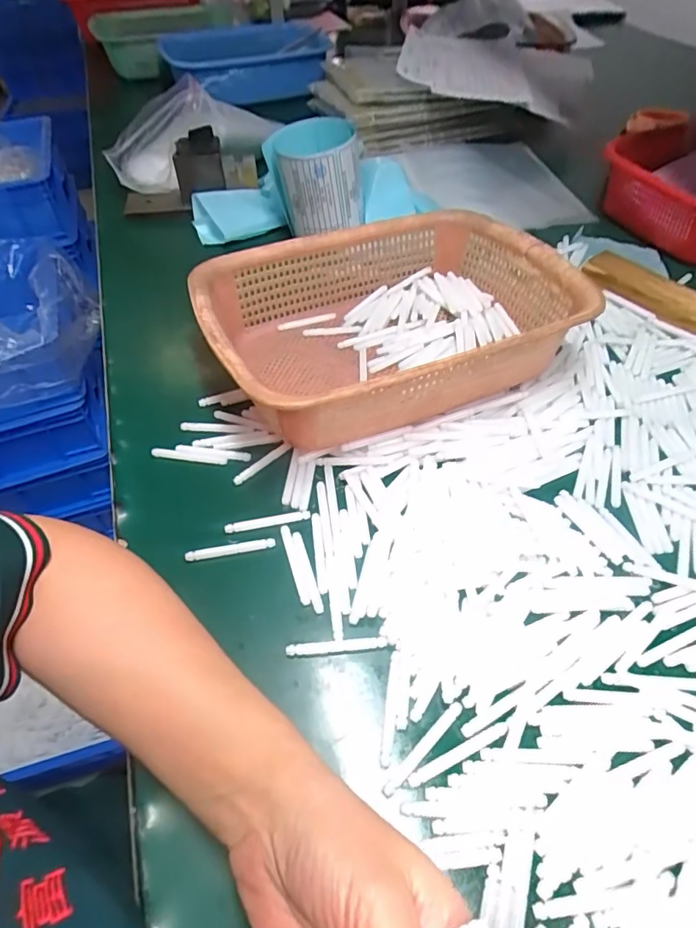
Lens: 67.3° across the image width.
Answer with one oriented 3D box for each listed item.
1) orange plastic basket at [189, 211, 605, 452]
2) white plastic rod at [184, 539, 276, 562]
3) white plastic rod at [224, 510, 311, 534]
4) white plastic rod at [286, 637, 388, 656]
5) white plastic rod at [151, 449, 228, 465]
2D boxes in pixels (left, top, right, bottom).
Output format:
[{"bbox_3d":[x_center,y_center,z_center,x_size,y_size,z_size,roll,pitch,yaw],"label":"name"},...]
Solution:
[{"bbox_3d":[0.033,-0.121,0.438,0.283,0.082,0.210,-21,53,-14],"label":"orange plastic basket"},{"bbox_3d":[-0.078,0.056,0.346,0.058,0.005,0.005,-10,51,-6],"label":"white plastic rod"},{"bbox_3d":[-0.055,0.040,0.360,0.058,0.005,0.007,-12,52,-7],"label":"white plastic rod"},{"bbox_3d":[-0.006,0.105,0.304,0.058,0.004,0.006,-4,51,-1],"label":"white plastic rod"},{"bbox_3d":[-0.121,-0.007,0.399,0.056,0.007,0.006,4,51,6],"label":"white plastic rod"}]

